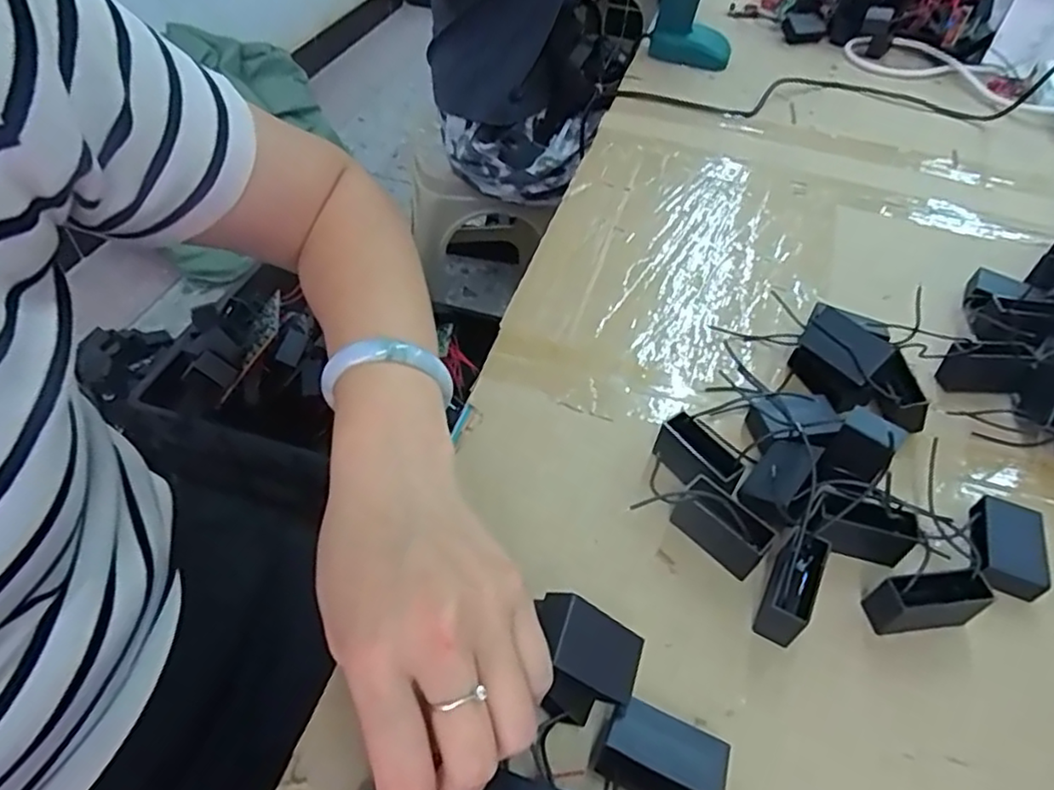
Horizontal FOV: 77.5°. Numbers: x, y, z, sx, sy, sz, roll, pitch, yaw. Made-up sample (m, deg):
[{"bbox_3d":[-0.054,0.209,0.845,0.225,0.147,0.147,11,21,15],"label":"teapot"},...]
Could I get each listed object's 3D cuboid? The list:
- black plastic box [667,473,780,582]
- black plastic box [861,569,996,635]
[{"bbox_3d":[0.100,0.067,0.338,0.048,0.029,0.019,38,56,26],"label":"black plastic box"},{"bbox_3d":[0.194,0.100,0.319,0.048,0.029,0.019,-1,49,-5],"label":"black plastic box"}]

